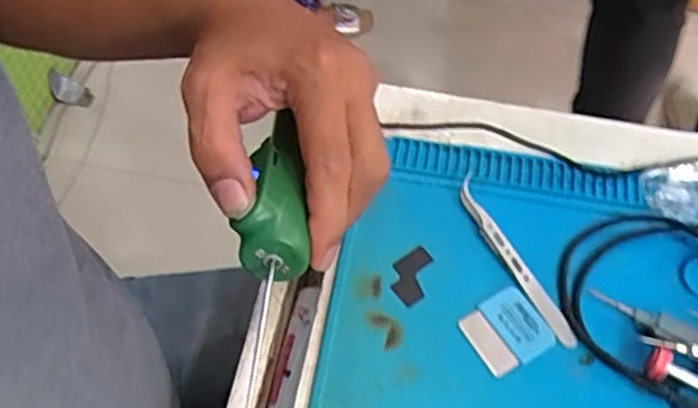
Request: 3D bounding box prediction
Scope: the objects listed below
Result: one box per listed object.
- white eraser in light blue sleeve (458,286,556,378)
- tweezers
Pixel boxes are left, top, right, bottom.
[{"bbox_3d":[0.085,0.068,0.378,0.040,0.006,0.040,-29,63,-17],"label":"white eraser in light blue sleeve"},{"bbox_3d":[0.092,0.030,0.396,0.013,0.008,0.112,-23,61,-14],"label":"tweezers"}]

